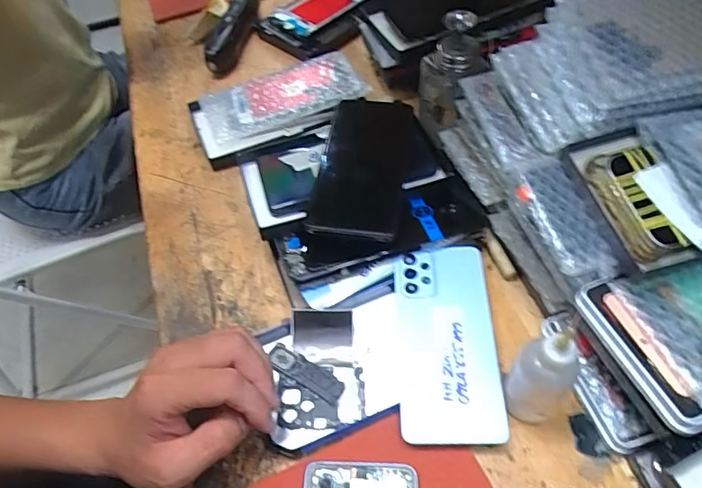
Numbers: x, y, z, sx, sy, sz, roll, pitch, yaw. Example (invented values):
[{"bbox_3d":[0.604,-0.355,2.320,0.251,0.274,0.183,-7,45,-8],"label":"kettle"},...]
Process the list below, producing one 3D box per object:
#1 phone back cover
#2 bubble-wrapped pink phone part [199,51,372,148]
[{"bbox_3d":[0.071,0.070,0.381,0.071,0.005,0.154,-2,55,4],"label":"phone back cover"},{"bbox_3d":[-0.075,-0.159,0.552,0.173,0.013,0.089,-18,55,-7],"label":"bubble-wrapped pink phone part"}]

